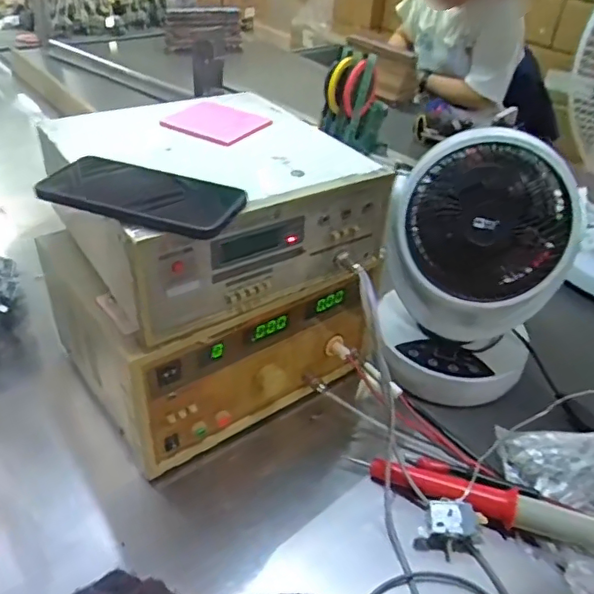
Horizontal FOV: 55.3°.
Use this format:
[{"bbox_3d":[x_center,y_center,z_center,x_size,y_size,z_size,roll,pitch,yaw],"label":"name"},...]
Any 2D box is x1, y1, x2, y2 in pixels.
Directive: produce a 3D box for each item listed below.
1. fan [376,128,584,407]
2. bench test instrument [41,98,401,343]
[{"bbox_3d":[0.220,-0.048,0.704,0.193,0.304,0.191,22,42,20],"label":"fan"},{"bbox_3d":[-0.092,-0.107,0.595,0.295,0.112,0.273,-20,45,-27],"label":"bench test instrument"}]

